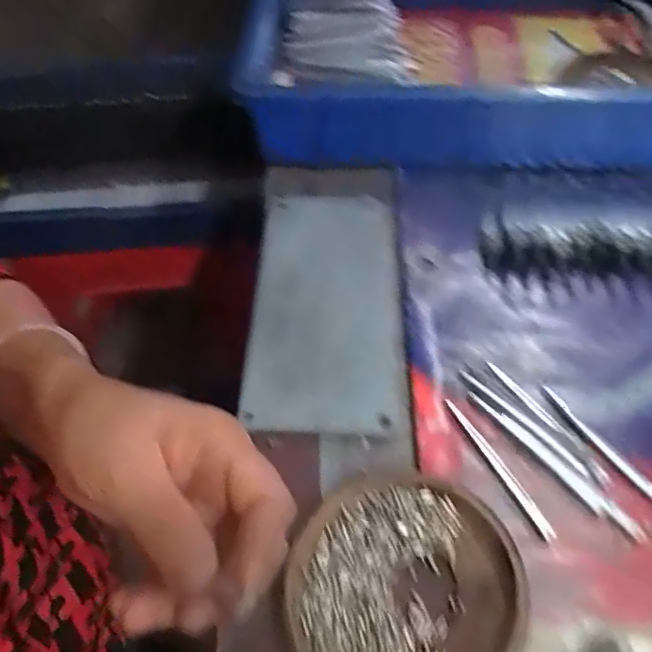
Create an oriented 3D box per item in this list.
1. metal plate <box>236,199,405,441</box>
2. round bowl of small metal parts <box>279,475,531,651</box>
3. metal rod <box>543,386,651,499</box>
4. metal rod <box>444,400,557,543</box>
[{"bbox_3d":[0.001,-0.019,0.387,0.098,0.012,0.193,0,56,2],"label":"metal plate"},{"bbox_3d":[0.038,0.129,0.281,0.116,0.017,0.107,-1,56,1],"label":"round bowl of small metal parts"},{"bbox_3d":[0.161,0.070,0.328,0.008,0.004,0.093,-31,60,-18],"label":"metal rod"},{"bbox_3d":[0.098,0.080,0.326,0.008,0.005,0.091,-26,59,-15],"label":"metal rod"}]

